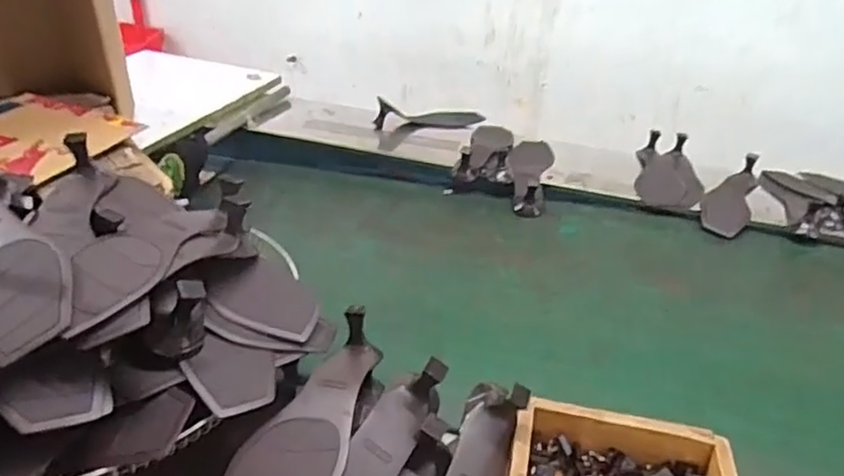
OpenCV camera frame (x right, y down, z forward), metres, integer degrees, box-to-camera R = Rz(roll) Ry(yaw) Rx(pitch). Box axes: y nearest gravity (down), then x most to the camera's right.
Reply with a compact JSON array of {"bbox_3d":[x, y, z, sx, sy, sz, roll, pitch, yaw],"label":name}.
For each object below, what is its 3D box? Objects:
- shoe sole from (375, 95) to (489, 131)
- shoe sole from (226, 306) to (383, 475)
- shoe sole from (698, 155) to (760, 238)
[{"bbox_3d":[0.018,-0.255,1.283,0.234,0.063,0.080,1,31,-4],"label":"shoe sole"},{"bbox_3d":[-0.096,0.159,0.527,0.081,0.050,0.243,10,32,11],"label":"shoe sole"},{"bbox_3d":[0.532,-0.075,1.062,0.077,0.061,0.234,18,34,23],"label":"shoe sole"}]

